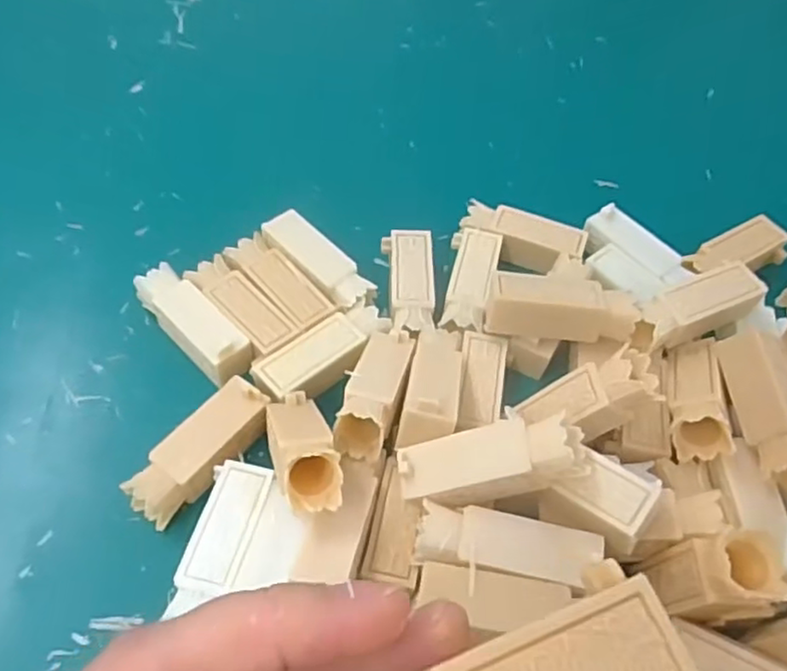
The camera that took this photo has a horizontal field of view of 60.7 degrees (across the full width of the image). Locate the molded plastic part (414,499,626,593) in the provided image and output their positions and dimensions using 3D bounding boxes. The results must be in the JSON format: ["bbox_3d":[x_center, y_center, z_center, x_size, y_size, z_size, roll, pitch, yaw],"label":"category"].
[{"bbox_3d":[0.040,0.074,0.228,0.065,0.020,0.020,8,55,2],"label":"molded plastic part"}]

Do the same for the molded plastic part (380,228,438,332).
[{"bbox_3d":[0.008,-0.021,0.319,0.022,0.022,0.058,-1,55,-4],"label":"molded plastic part"}]

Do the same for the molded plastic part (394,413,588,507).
[{"bbox_3d":[0.034,0.043,0.227,0.062,0.018,0.023,-14,50,24],"label":"molded plastic part"}]

